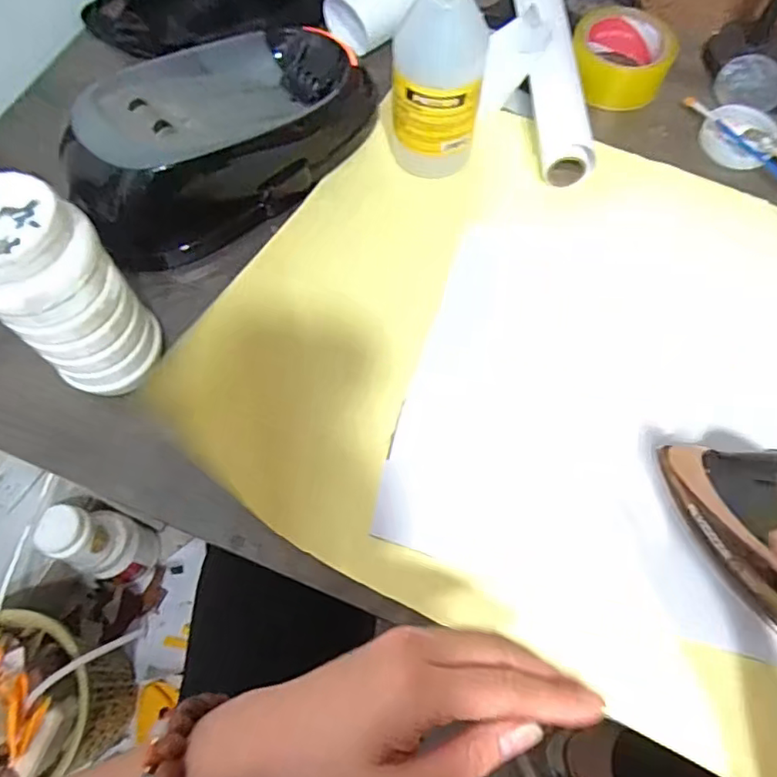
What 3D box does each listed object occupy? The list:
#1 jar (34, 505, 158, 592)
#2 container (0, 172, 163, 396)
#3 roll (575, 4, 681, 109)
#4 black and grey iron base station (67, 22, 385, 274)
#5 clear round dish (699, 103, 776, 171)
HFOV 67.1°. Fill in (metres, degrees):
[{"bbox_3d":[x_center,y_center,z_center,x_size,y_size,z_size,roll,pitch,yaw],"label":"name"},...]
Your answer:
[{"bbox_3d":[-0.481,0.270,1.004,0.085,0.288,0.104,15,67,7],"label":"jar"},{"bbox_3d":[-0.214,-0.060,0.387,0.073,0.162,0.073,0,66,0],"label":"container"},{"bbox_3d":[0.236,-0.336,0.594,0.096,0.050,0.093,0,66,0],"label":"roll"},{"bbox_3d":[-0.140,-0.229,0.507,0.145,0.087,0.273,34,70,14],"label":"black and grey iron base station"},{"bbox_3d":[0.345,-0.244,0.570,0.068,0.022,0.068,0,66,0],"label":"clear round dish"}]

